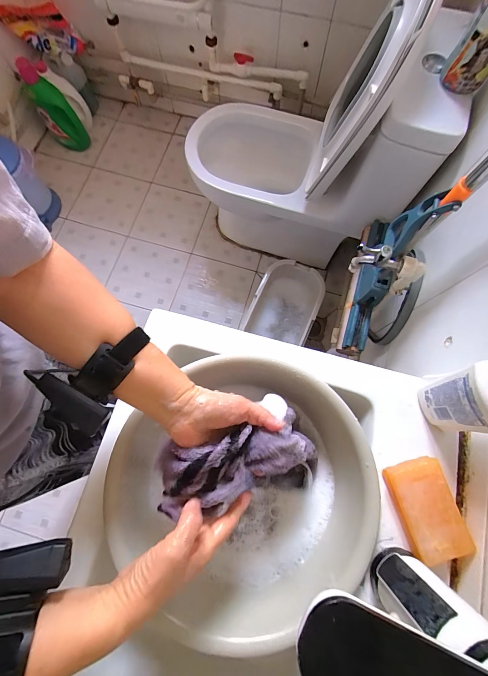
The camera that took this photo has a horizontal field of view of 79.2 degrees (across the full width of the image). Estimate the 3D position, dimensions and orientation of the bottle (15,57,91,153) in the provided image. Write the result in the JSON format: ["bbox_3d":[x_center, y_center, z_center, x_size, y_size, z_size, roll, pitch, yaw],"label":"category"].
[{"bbox_3d":[-0.814,-0.976,1.269,0.124,0.342,0.090,-42,52,-9],"label":"bottle"}]

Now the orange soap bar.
[{"bbox_3d":[0.215,0.201,0.348,0.064,0.021,0.106,-13,76,-2],"label":"orange soap bar"}]

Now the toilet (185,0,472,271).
[{"bbox_3d":[0.158,-0.573,0.906,0.682,0.776,0.340,24,77,6],"label":"toilet"}]

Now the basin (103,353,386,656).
[{"bbox_3d":[-0.003,0.184,0.400,0.294,0.093,0.304,0,76,1],"label":"basin"}]

